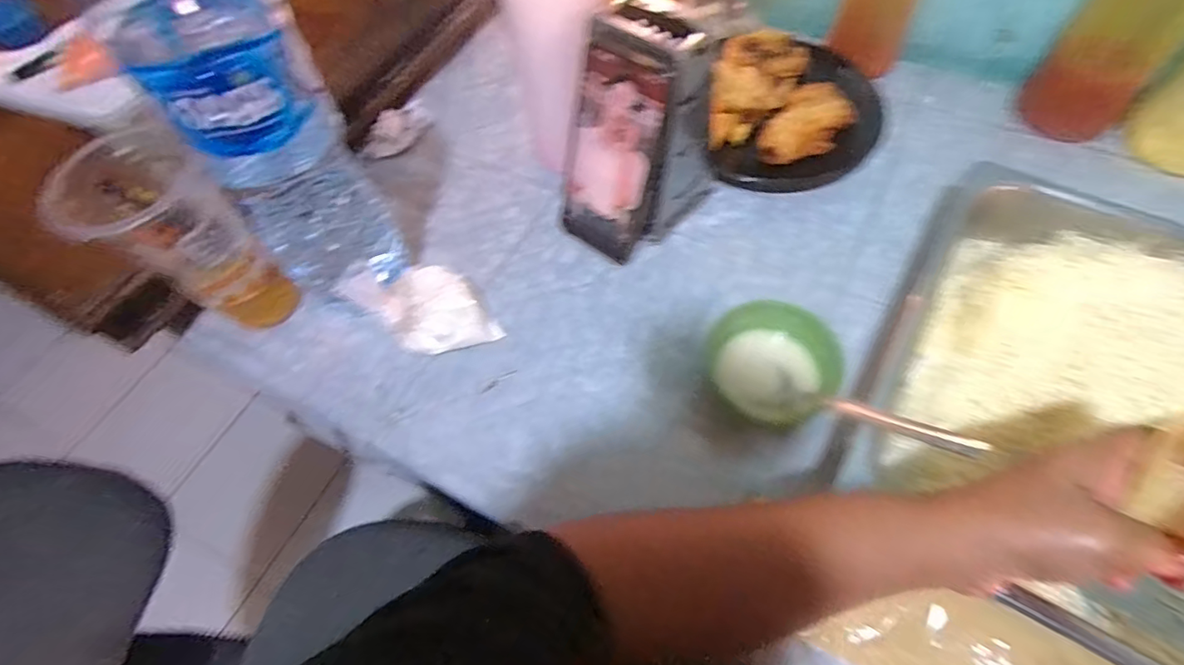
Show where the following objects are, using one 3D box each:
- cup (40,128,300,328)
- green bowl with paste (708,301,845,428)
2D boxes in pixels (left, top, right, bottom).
[{"bbox_3d":[-0.303,-0.061,0.410,0.078,0.166,0.079,-2,60,3],"label":"cup"},{"bbox_3d":[0.132,0.022,0.395,0.083,0.040,0.086,-2,60,3],"label":"green bowl with paste"}]

